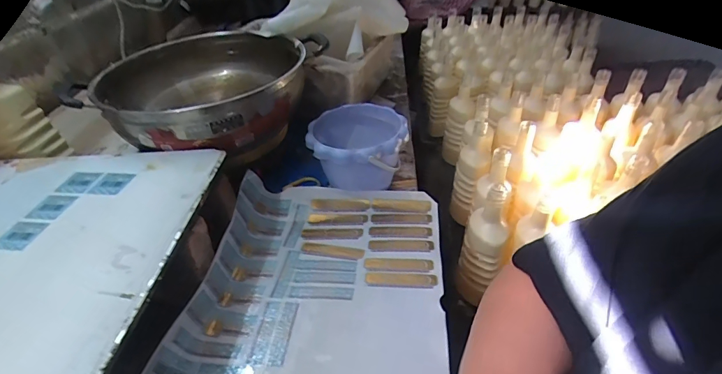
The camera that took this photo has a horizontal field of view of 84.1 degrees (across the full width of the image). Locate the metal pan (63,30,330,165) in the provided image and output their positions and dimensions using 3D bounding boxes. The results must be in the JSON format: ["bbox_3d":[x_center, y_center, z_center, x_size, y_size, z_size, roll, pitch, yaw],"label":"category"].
[{"bbox_3d":[-0.242,-0.145,0.646,0.301,0.118,0.263,7,38,11],"label":"metal pan"}]

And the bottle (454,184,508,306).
[{"bbox_3d":[0.213,0.106,0.706,0.069,0.234,0.073,11,39,16],"label":"bottle"}]

